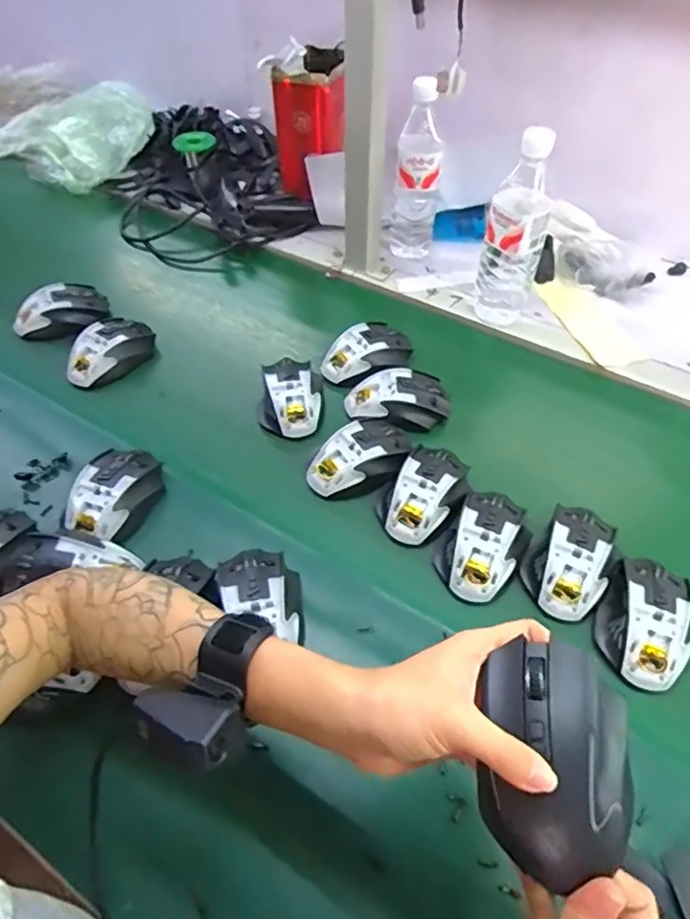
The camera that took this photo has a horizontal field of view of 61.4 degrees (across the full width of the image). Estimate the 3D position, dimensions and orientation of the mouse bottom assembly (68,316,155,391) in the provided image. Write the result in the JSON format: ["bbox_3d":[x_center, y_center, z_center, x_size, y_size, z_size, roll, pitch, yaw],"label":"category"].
[{"bbox_3d":[-0.285,-0.131,0.715,0.073,0.043,0.106,21,53,13],"label":"mouse bottom assembly"}]

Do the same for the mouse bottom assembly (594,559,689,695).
[{"bbox_3d":[0.256,0.135,0.494,0.065,0.032,0.108,18,53,11],"label":"mouse bottom assembly"}]

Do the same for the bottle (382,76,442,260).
[{"bbox_3d":[0.099,-0.388,0.795,0.064,0.225,0.054,3,52,-1],"label":"bottle"}]

